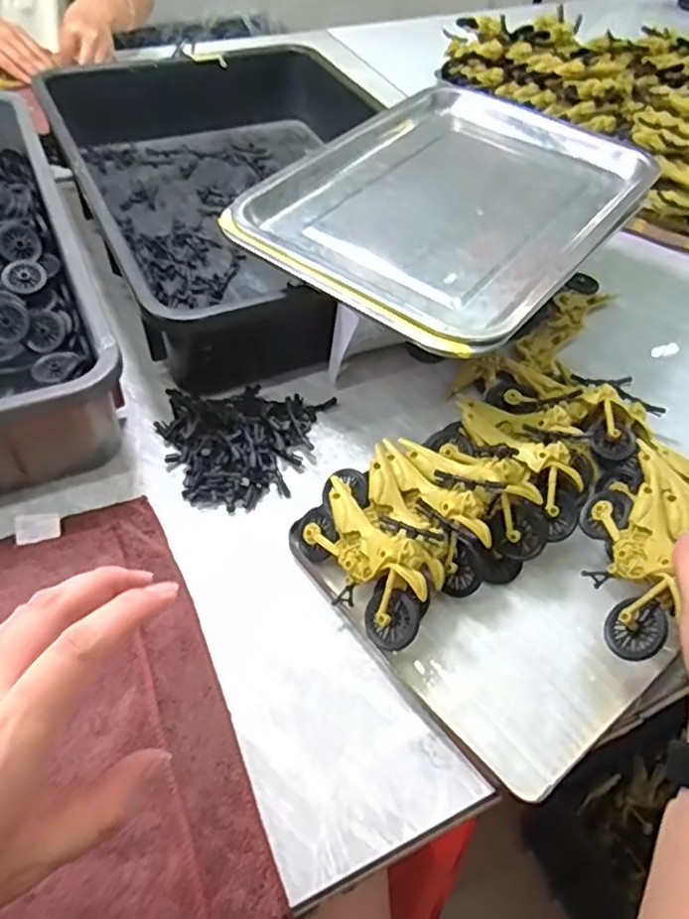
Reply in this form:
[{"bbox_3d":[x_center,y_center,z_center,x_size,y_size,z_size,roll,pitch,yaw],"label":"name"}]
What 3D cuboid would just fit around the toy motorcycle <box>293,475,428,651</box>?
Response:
[{"bbox_3d":[0.013,0.066,0.438,0.029,0.065,0.117,8,26,-49],"label":"toy motorcycle"}]

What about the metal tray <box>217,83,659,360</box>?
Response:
[{"bbox_3d":[0.097,-0.229,0.577,0.262,0.033,0.352,32,55,21],"label":"metal tray"}]

